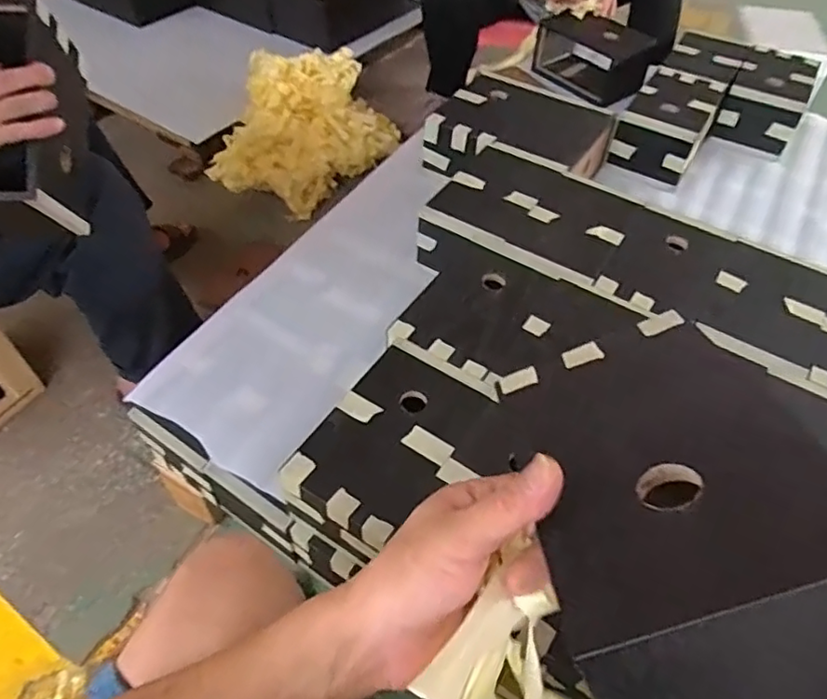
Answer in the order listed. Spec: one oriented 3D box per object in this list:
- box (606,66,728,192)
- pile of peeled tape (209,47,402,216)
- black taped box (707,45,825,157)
[{"bbox_3d":[0.489,-0.425,1.168,0.145,0.117,0.243,24,53,18],"label":"box"},{"bbox_3d":[-0.248,-0.489,1.386,0.414,0.289,0.176,-32,57,-25],"label":"pile of peeled tape"},{"bbox_3d":[0.726,-0.518,1.244,0.143,0.126,0.229,25,54,19],"label":"black taped box"}]

